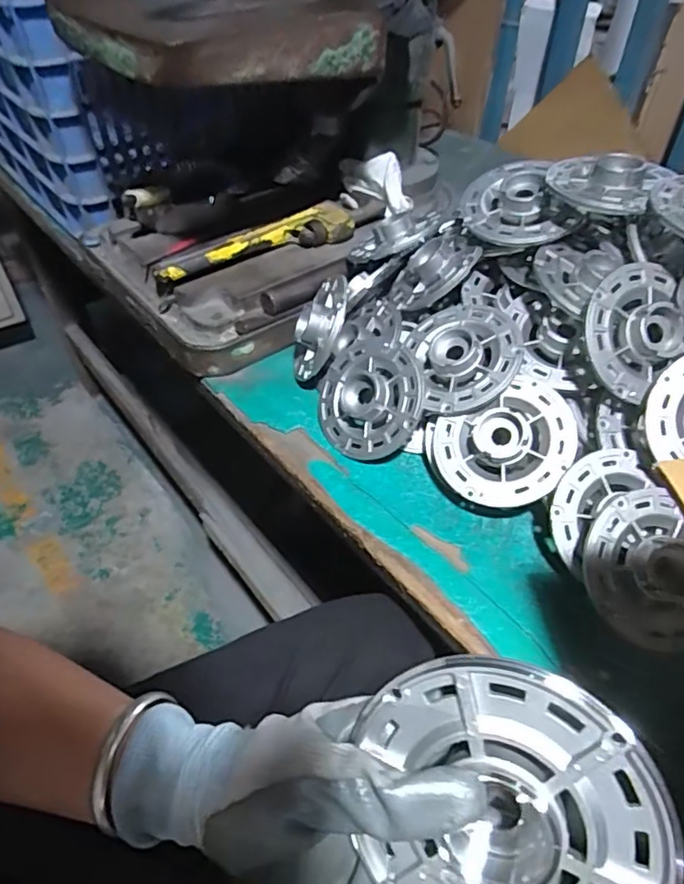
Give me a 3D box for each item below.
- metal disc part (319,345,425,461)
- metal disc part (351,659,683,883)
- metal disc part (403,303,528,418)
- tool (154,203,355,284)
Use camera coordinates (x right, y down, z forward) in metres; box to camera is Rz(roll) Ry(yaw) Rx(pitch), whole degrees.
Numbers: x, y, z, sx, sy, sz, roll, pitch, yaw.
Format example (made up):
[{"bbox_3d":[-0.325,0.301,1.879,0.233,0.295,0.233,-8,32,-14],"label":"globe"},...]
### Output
[{"bbox_3d":[0.022,-0.040,0.531,0.103,0.024,0.103,-8,75,34],"label":"metal disc part"},{"bbox_3d":[0.059,0.130,0.207,0.100,0.106,0.019,-4,-1,21],"label":"metal disc part"},{"bbox_3d":[0.110,-0.077,0.517,0.090,0.028,0.108,-19,56,16],"label":"metal disc part"},{"bbox_3d":[-0.095,-0.222,0.659,0.228,0.031,0.045,-23,51,-21],"label":"tool"}]

